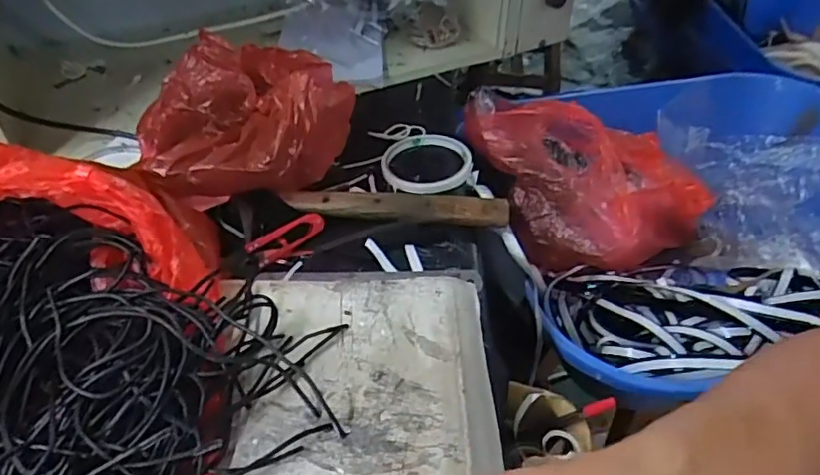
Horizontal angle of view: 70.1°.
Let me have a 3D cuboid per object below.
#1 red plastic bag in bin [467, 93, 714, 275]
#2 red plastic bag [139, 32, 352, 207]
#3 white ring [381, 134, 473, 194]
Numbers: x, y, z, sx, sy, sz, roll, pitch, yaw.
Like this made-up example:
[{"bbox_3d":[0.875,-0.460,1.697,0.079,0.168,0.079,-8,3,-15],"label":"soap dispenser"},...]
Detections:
[{"bbox_3d":[0.235,-0.093,0.743,0.276,0.141,0.246,-20,46,-21],"label":"red plastic bag in bin"},{"bbox_3d":[-0.151,-0.110,0.535,0.188,0.098,0.201,-16,45,-18],"label":"red plastic bag"},{"bbox_3d":[0.016,-0.074,0.569,0.086,0.013,0.084,-2,42,2],"label":"white ring"}]

